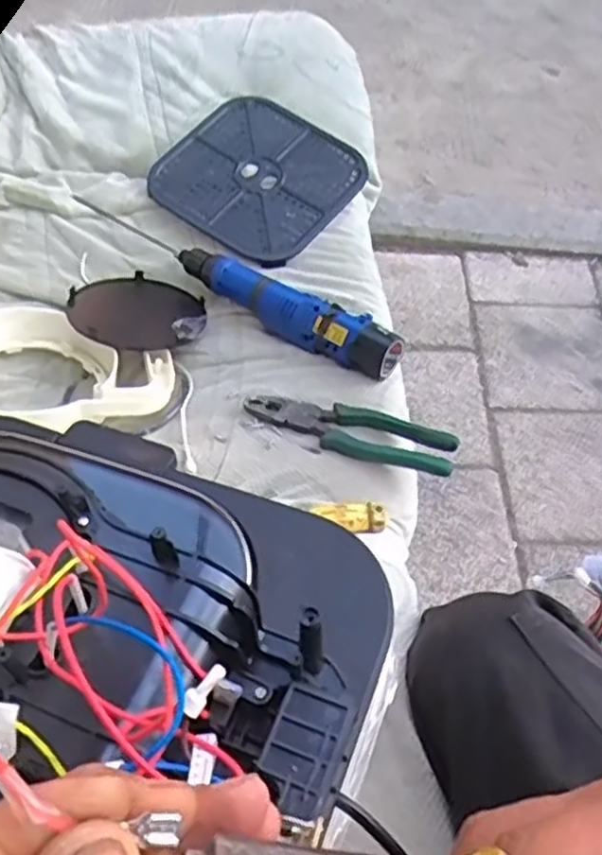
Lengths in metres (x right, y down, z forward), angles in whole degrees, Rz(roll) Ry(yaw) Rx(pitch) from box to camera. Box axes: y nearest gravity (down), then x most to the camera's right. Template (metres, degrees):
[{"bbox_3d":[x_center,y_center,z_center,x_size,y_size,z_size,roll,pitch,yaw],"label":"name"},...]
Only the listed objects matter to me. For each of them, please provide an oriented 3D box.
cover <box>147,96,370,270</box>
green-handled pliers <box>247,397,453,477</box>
[{"bbox_3d":[-0.055,-0.300,0.877,0.206,0.015,0.198,34,73,13],"label":"cover"},{"bbox_3d":[0.044,0.000,0.692,0.200,0.029,0.047,19,54,12],"label":"green-handled pliers"}]

